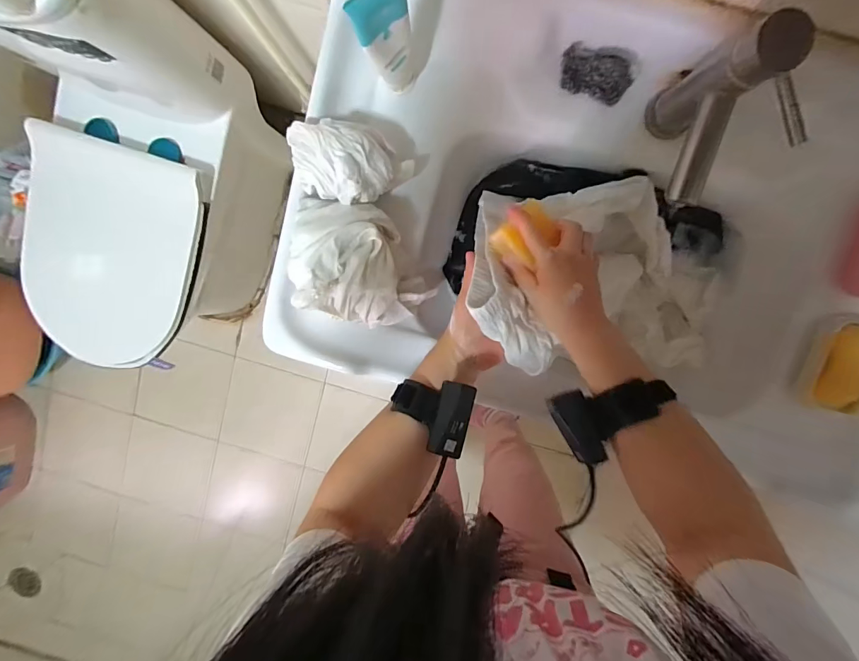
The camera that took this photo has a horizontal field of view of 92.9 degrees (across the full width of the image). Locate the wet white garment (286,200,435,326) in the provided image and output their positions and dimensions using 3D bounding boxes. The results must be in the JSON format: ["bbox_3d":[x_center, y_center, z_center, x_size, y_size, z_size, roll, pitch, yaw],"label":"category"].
[{"bbox_3d":[-0.093,-0.076,0.474,0.130,0.080,0.165,-24,96,6],"label":"wet white garment"}]

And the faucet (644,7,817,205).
[{"bbox_3d":[0.280,-0.190,0.401,0.068,0.173,0.128,7,98,1],"label":"faucet"}]

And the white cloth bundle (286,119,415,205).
[{"bbox_3d":[-0.087,-0.189,0.456,0.125,0.053,0.085,-4,98,3],"label":"white cloth bundle"}]

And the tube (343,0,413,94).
[{"bbox_3d":[-0.039,-0.290,0.412,0.056,0.155,0.024,-32,96,7],"label":"tube"}]

